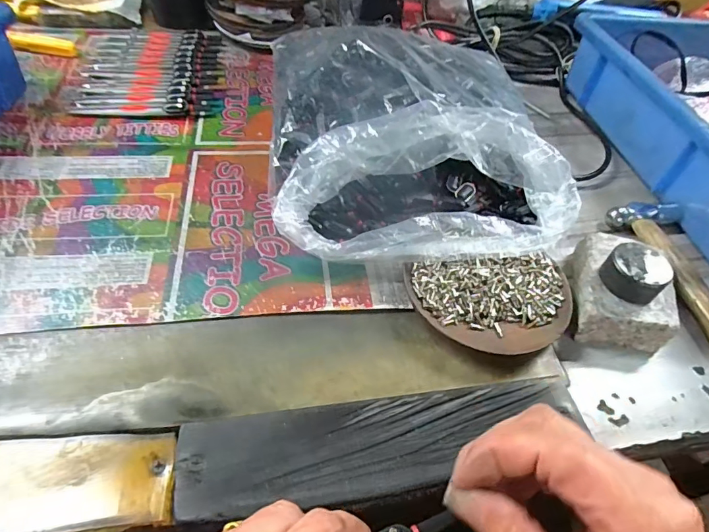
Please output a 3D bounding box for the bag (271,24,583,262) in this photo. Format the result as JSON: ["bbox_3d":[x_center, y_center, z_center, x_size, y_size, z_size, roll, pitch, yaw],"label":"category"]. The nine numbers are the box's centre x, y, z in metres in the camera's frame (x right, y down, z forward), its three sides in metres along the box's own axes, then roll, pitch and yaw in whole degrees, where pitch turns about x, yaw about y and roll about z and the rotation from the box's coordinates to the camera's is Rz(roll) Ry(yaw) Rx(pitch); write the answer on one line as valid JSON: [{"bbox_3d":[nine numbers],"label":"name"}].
[{"bbox_3d":[0.047,-0.125,0.392,0.231,0.073,0.277,1,51,-6],"label":"bag"}]

